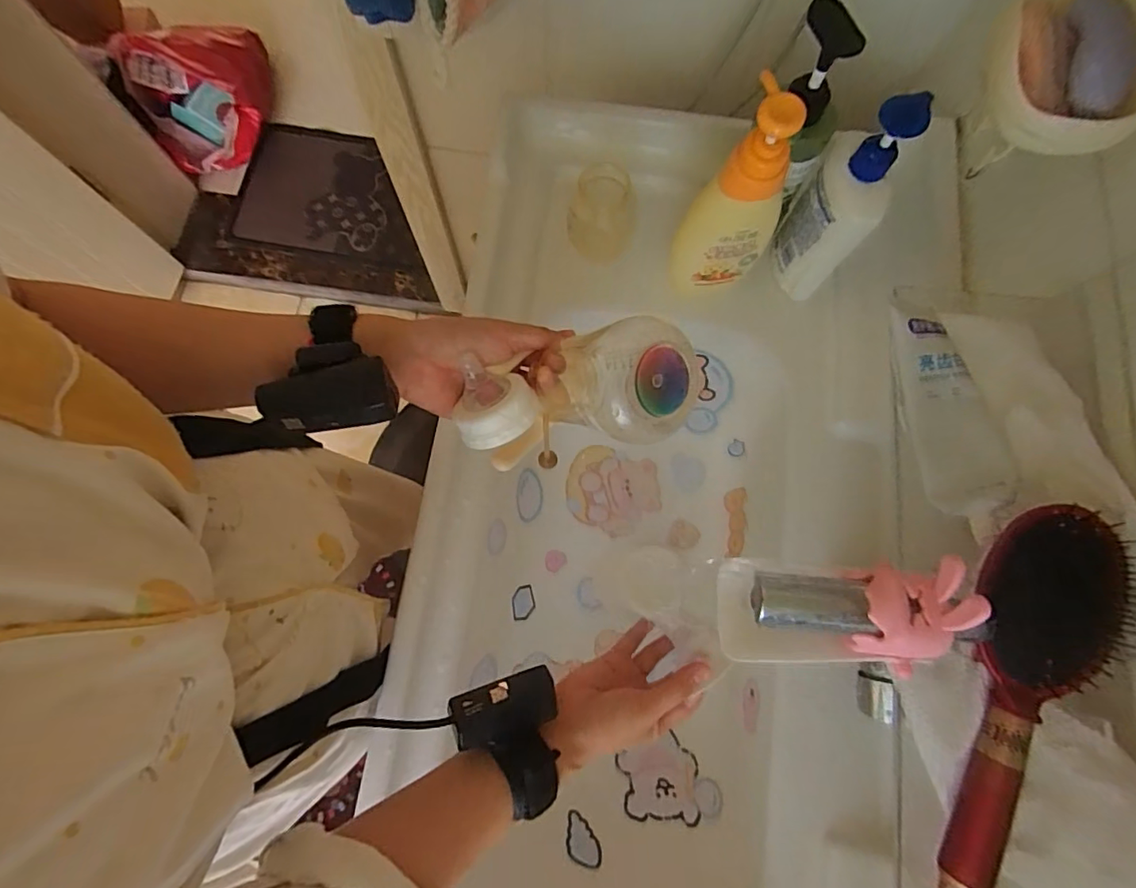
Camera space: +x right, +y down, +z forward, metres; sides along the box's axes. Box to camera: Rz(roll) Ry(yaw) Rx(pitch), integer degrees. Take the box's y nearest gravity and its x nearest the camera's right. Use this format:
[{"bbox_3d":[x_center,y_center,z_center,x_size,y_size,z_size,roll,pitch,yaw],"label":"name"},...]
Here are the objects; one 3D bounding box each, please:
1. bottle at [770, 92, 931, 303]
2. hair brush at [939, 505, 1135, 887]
[{"bbox_3d":[0.244,-0.219,0.484,0.049,0.186,0.079,7,76,1],"label":"bottle"},{"bbox_3d":[0.272,0.156,0.317,0.040,0.060,0.237,20,88,-38],"label":"hair brush"}]

